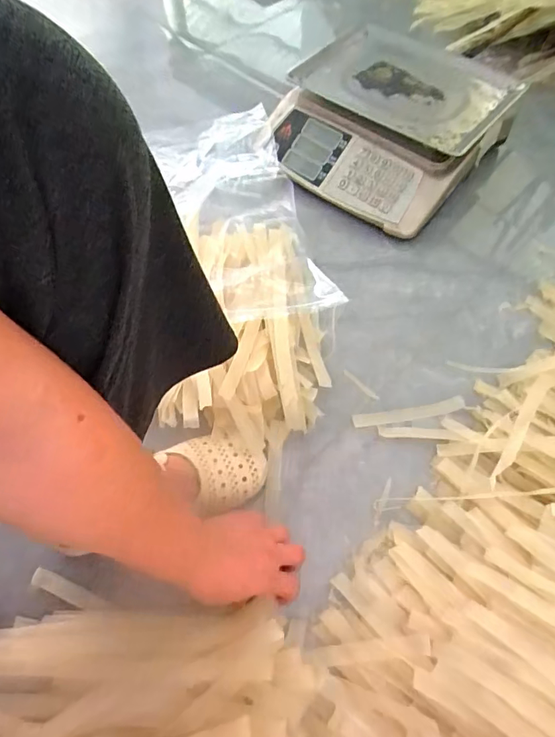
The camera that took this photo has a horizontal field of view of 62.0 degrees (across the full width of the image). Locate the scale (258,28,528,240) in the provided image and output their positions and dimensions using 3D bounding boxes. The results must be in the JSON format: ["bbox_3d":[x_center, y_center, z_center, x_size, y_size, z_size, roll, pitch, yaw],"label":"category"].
[{"bbox_3d":[0.196,-0.438,0.815,0.344,0.112,0.381,35,67,18],"label":"scale"}]

